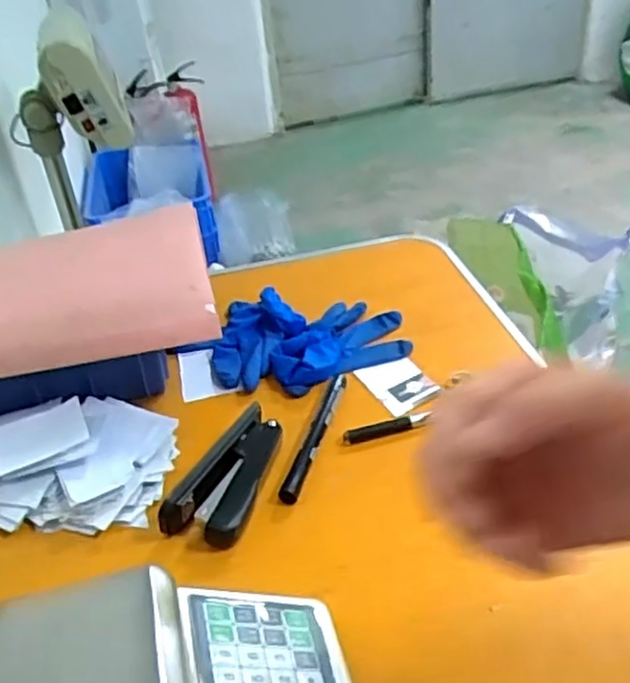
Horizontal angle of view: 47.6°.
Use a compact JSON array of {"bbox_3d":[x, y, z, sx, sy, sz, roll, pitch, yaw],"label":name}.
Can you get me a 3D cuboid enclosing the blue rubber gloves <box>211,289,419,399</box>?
[{"bbox_3d":[-0.006,-0.005,0.719,0.190,0.030,0.130,0,37,9],"label":"blue rubber gloves"}]

